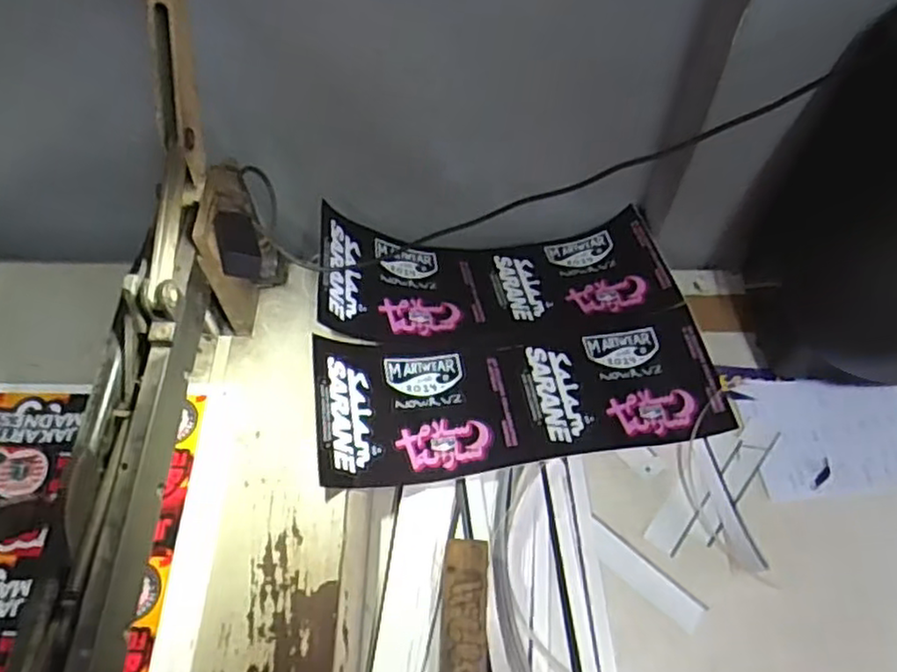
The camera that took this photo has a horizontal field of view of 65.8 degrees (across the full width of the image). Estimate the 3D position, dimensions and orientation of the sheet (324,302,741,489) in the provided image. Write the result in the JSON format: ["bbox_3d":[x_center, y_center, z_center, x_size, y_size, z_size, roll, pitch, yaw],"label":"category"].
[{"bbox_3d":[0.075,0.050,0.682,0.392,0.074,0.141,-10,61,-5],"label":"sheet"}]

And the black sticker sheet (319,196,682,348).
[{"bbox_3d":[0.055,-0.069,0.761,0.373,0.096,0.141,-9,61,-4],"label":"black sticker sheet"}]

